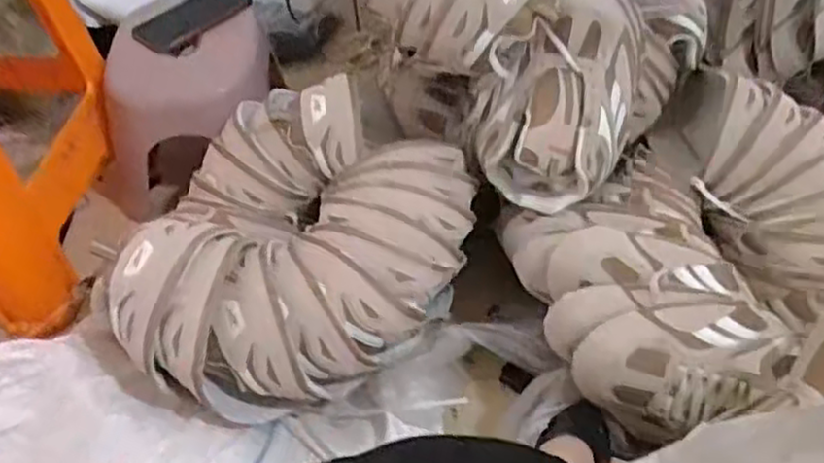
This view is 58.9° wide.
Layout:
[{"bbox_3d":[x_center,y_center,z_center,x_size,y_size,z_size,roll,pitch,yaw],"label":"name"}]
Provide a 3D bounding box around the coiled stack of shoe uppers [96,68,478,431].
[{"bbox_3d":[-0.104,0.013,0.780,0.323,0.137,0.359,2,47,5],"label":"coiled stack of shoe uppers"}]

